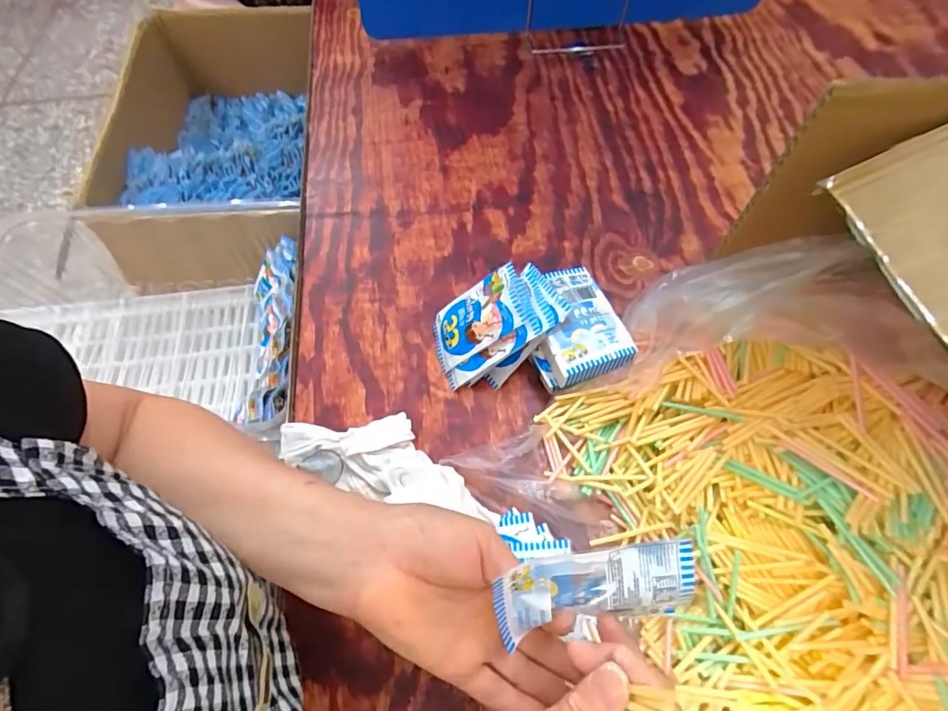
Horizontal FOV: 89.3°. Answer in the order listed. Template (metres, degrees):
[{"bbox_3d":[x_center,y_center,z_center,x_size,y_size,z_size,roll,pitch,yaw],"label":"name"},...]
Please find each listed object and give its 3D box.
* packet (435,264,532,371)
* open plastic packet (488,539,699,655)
[{"bbox_3d":[0.003,-0.033,0.443,0.100,0.021,0.061,-30,58,28],"label":"packet"},{"bbox_3d":[0.063,0.122,0.257,0.099,0.054,0.024,-6,17,4],"label":"open plastic packet"}]

